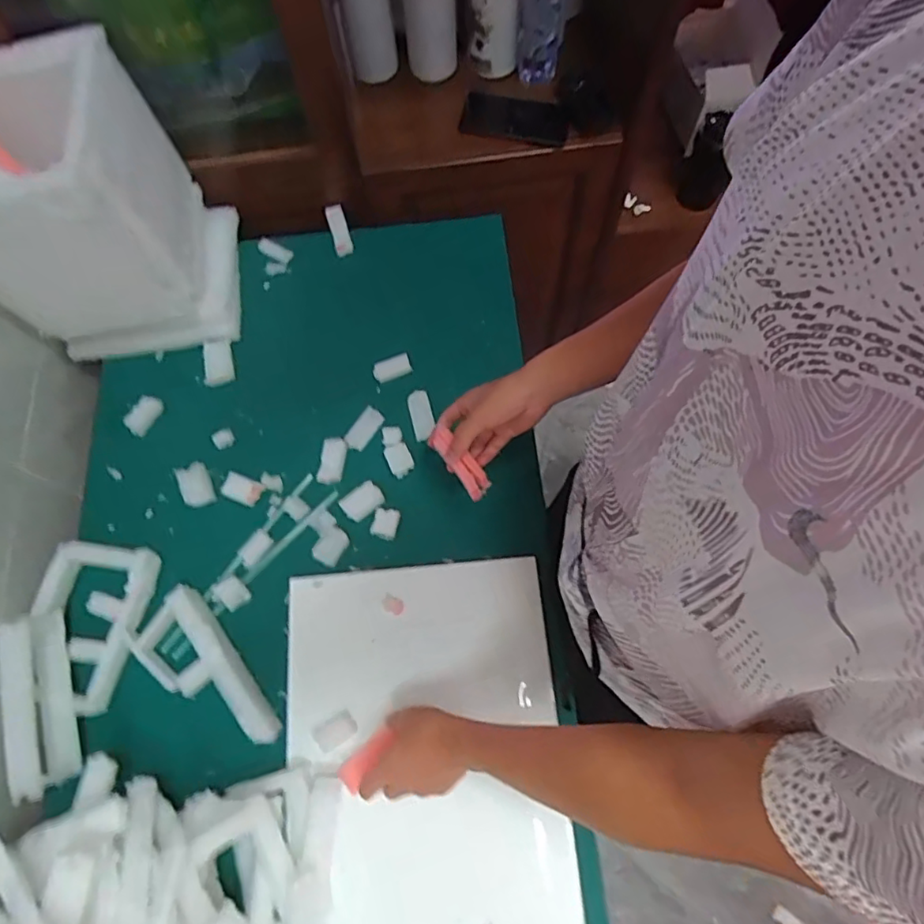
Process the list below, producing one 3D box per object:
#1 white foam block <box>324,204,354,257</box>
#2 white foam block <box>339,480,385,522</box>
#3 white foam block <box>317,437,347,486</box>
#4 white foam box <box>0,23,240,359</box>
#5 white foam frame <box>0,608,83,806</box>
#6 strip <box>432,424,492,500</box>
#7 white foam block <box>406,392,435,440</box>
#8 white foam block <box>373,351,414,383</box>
[{"bbox_3d":[-0.188,-0.356,0.904,0.027,0.009,0.073,-15,106,-4],"label":"white foam block"},{"bbox_3d":[-0.127,0.049,0.747,0.051,0.010,0.037,-37,72,-11],"label":"white foam block"},{"bbox_3d":[-0.171,-0.003,0.770,0.030,0.011,0.060,8,69,5],"label":"white foam block"},{"bbox_3d":[-0.449,-0.299,0.727,0.228,0.297,0.213,-10,69,-1],"label":"white foam box"},{"bbox_3d":[-0.456,0.257,0.631,0.032,0.070,0.183,-25,69,13],"label":"white foam frame"},{"bbox_3d":[-0.003,0.001,0.640,0.025,0.022,0.086,-38,77,-12],"label":"strip"},{"bbox_3d":[-0.054,-0.064,0.799,0.031,0.012,0.069,-13,69,-3],"label":"white foam block"},{"bbox_3d":[-0.098,-0.132,0.824,0.052,0.021,0.027,-18,69,-5],"label":"white foam block"}]

